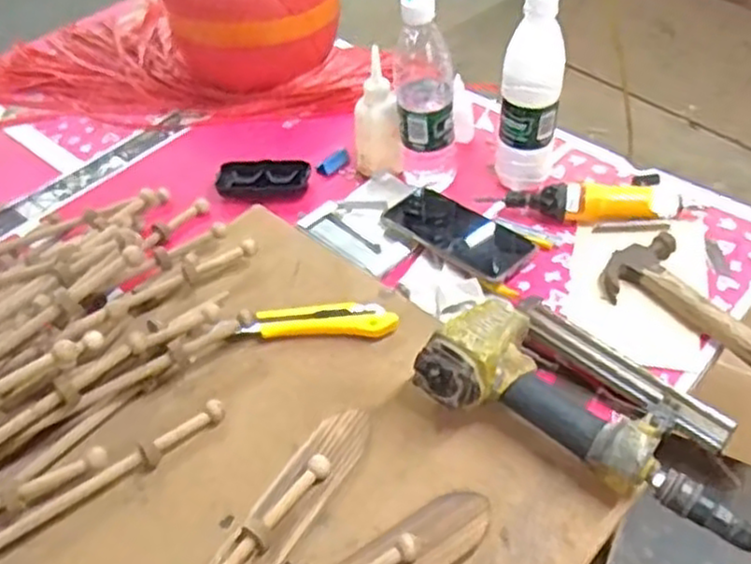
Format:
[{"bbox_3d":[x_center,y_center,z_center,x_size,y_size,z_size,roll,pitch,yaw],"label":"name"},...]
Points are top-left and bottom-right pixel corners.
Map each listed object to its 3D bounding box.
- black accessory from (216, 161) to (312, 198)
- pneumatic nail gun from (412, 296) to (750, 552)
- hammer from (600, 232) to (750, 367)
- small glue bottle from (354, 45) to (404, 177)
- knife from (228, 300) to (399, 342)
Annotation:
[{"bbox_3d":[-0.132,-0.123,0.886,0.105,0.027,0.045,-2,46,3],"label":"black accessory"},{"bbox_3d":[0.183,0.086,0.616,0.263,0.069,0.144,21,51,23],"label":"pneumatic nail gun"},{"bbox_3d":[0.333,0.043,0.677,0.090,0.030,0.268,-31,51,-23],"label":"hammer"},{"bbox_3d":[0.000,-0.182,0.857,0.052,0.138,0.046,-8,46,-3],"label":"small glue bottle"},{"bbox_3d":[-0.058,0.039,0.715,0.153,0.012,0.039,-6,46,-1],"label":"knife"}]

